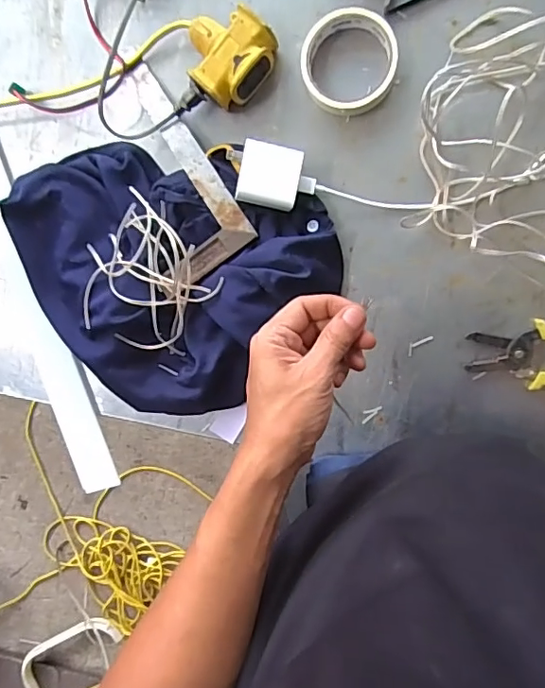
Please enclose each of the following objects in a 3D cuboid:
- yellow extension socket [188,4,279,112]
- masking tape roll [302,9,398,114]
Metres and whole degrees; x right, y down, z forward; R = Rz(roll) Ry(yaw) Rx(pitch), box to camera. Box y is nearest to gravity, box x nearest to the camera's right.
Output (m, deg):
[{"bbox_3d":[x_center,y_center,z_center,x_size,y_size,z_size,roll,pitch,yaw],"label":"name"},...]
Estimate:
[{"bbox_3d":[-0.044,-0.287,0.524,0.084,0.046,0.087,-43,86,13],"label":"yellow extension socket"},{"bbox_3d":[0.074,-0.272,0.514,0.089,0.029,0.095,2,98,11],"label":"masking tape roll"}]

